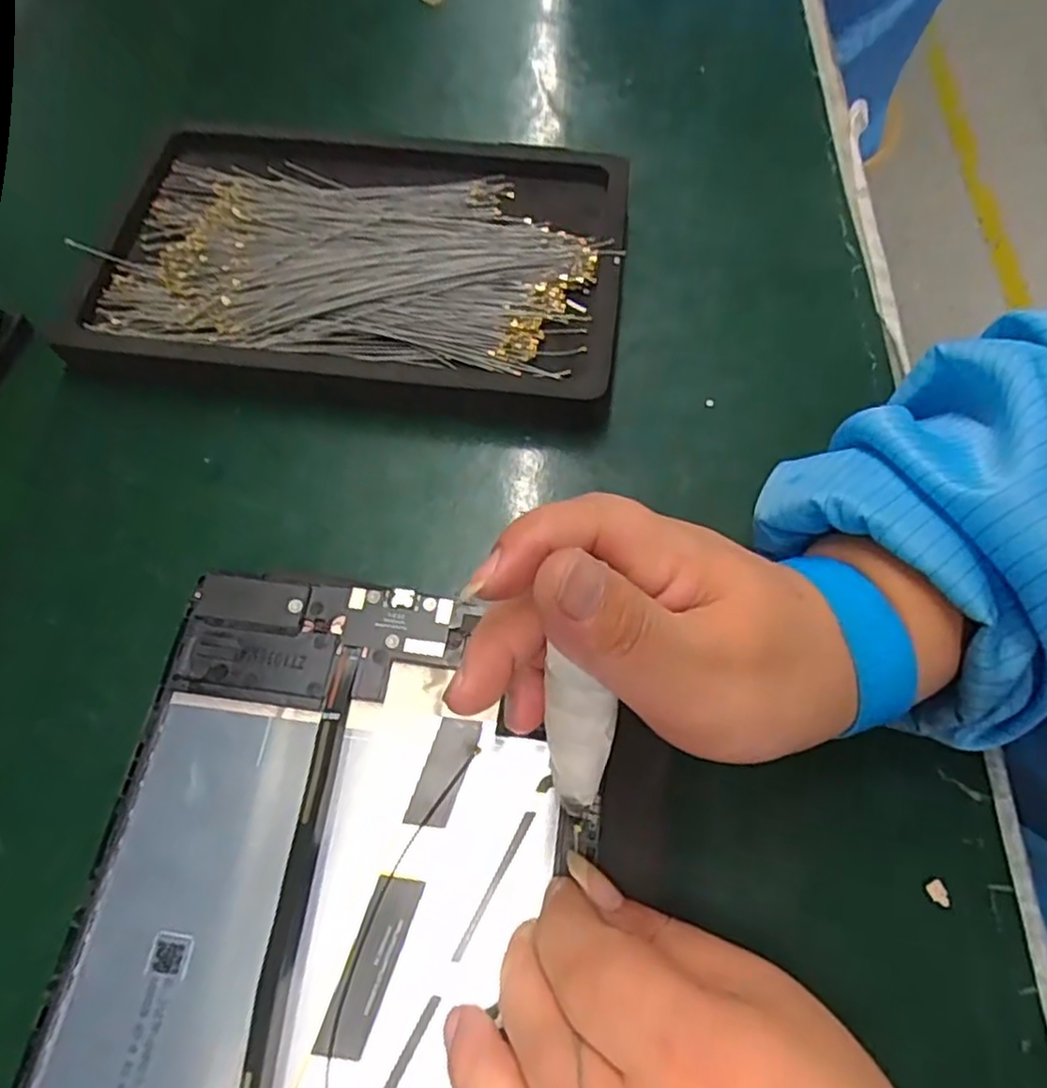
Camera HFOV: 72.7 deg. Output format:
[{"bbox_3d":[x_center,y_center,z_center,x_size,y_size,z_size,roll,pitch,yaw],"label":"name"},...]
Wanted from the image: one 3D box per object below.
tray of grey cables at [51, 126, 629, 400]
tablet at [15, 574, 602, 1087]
[{"bbox_3d":[-0.078,-0.136,0.341,0.242,0.028,0.151,6,63,5],"label":"tray of grey cables"},{"bbox_3d":[-0.059,0.125,0.198,0.144,0.009,0.236,6,63,5],"label":"tablet"}]

